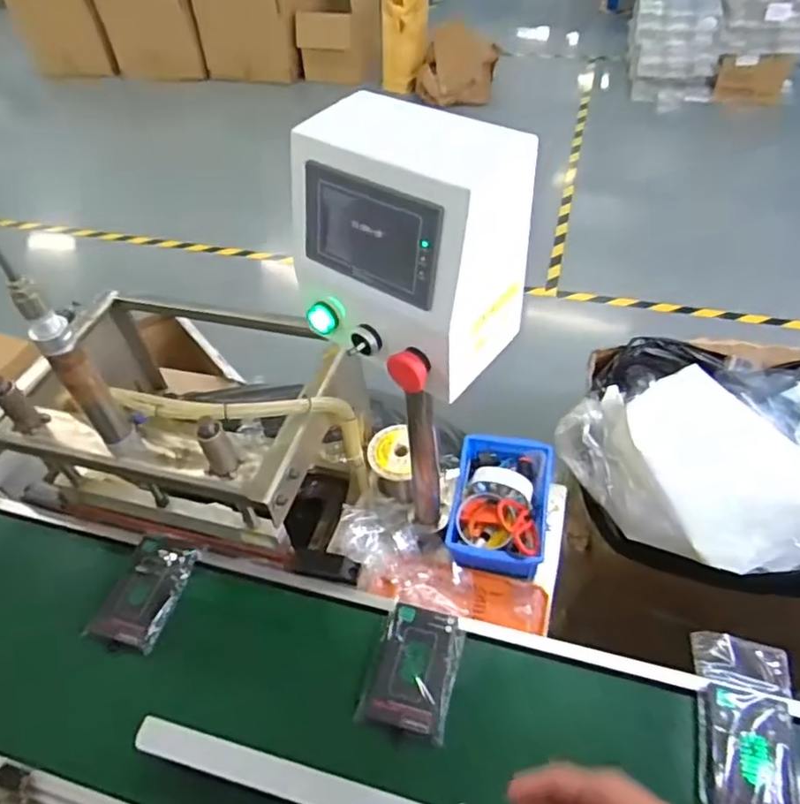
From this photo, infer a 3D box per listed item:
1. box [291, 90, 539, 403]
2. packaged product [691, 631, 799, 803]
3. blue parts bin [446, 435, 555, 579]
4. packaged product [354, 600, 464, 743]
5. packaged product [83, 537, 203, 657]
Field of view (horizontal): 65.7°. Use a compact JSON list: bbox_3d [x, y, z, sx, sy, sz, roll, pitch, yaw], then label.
[{"bbox_3d":[0.007,-0.136,0.552,0.180,0.179,0.141,34,58,29],"label":"box"},{"bbox_3d":[0.364,0.342,0.653,0.091,0.024,0.197,10,50,13],"label":"packaged product"},{"bbox_3d":[0.148,0.142,0.910,0.140,0.078,0.215,9,50,12],"label":"blue parts bin"},{"bbox_3d":[0.016,0.307,0.717,0.099,0.020,0.138,6,54,21],"label":"packaged product"},{"bbox_3d":[-0.328,0.243,0.792,0.085,0.026,0.144,9,50,12],"label":"packaged product"}]

